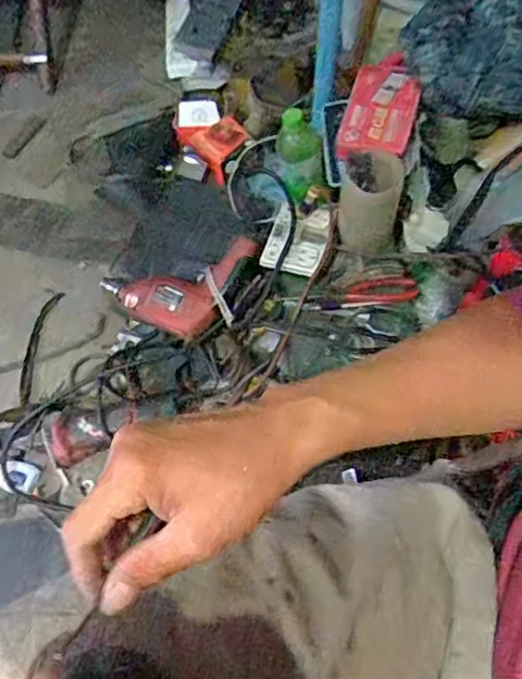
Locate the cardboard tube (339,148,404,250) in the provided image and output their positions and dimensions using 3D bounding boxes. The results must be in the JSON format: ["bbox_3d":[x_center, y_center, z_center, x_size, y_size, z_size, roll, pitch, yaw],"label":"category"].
[{"bbox_3d":[0.153,-0.194,0.853,0.082,0.116,0.082,12,61,6],"label":"cardboard tube"}]

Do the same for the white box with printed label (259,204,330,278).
[{"bbox_3d":[0.050,-0.139,0.841,0.080,0.017,0.098,16,77,12],"label":"white box with printed label"}]

